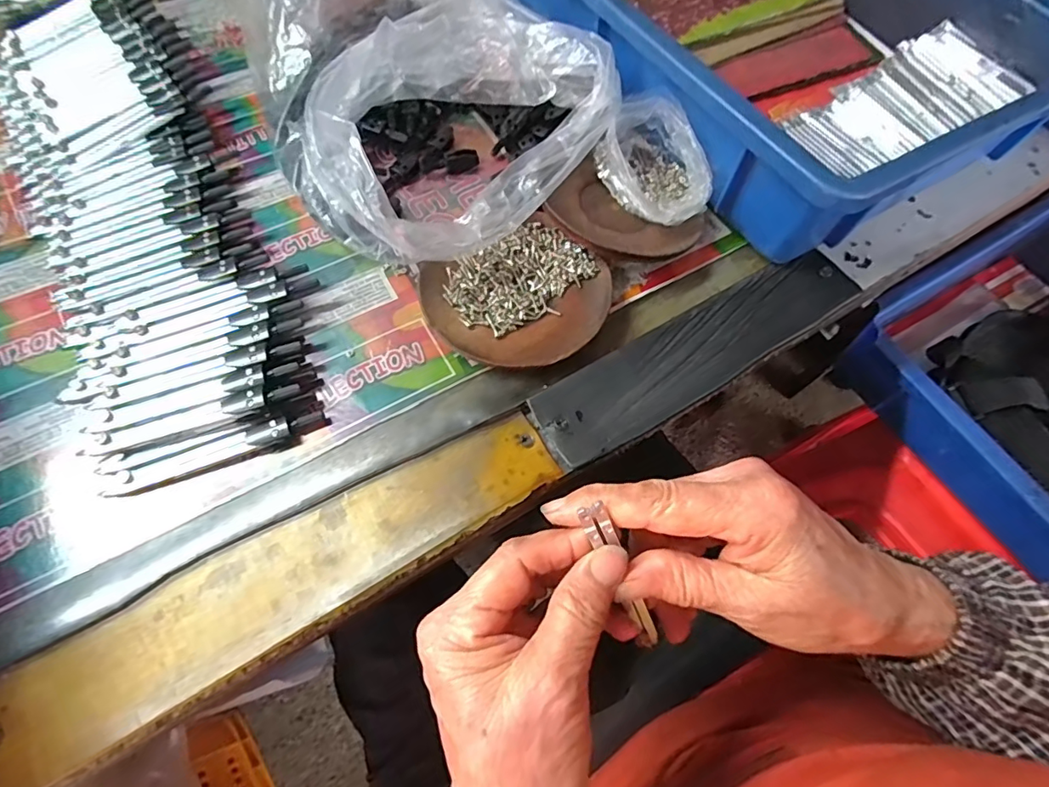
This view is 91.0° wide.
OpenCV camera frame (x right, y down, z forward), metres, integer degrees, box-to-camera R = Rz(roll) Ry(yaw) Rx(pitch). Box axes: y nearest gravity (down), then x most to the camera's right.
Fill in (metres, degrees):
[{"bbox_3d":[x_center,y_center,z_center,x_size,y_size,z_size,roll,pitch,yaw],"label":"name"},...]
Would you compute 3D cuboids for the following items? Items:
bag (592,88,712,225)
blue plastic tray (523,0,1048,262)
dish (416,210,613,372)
[{"bbox_3d":[0.085,-0.152,0.341,0.056,0.040,0.090,-24,70,-12],"label":"bag"},{"bbox_3d":[0.171,-0.316,0.396,0.300,0.076,0.412,-31,72,-14],"label":"blue plastic tray"},{"bbox_3d":[-0.002,-0.060,0.314,0.108,0.020,0.096,-26,71,-13],"label":"dish"}]

